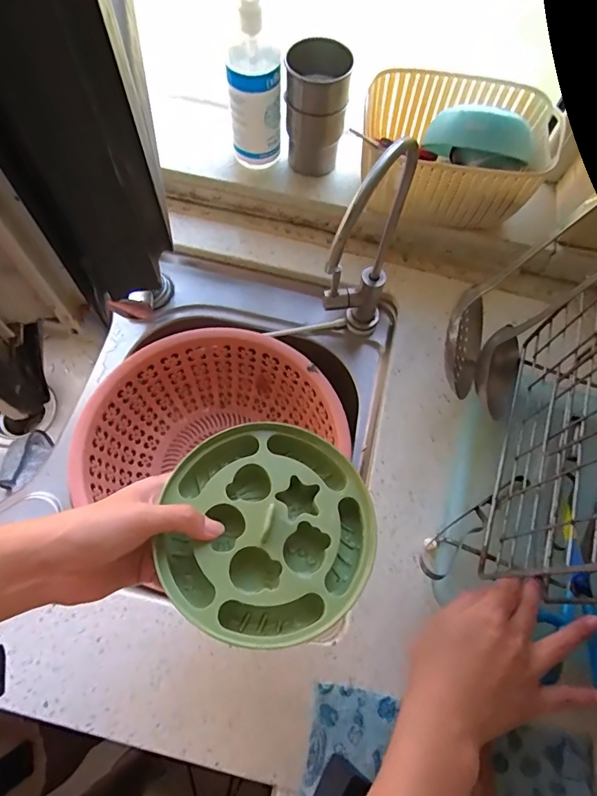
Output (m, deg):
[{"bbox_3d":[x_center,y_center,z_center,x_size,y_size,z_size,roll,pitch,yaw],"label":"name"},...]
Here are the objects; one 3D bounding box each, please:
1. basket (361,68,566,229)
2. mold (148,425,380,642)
[{"bbox_3d":[0.190,-0.287,0.534,0.227,0.090,0.159,12,69,2],"label":"basket"},{"bbox_3d":[-0.020,0.089,0.321,0.142,0.037,0.148,1,66,-3],"label":"mold"}]

